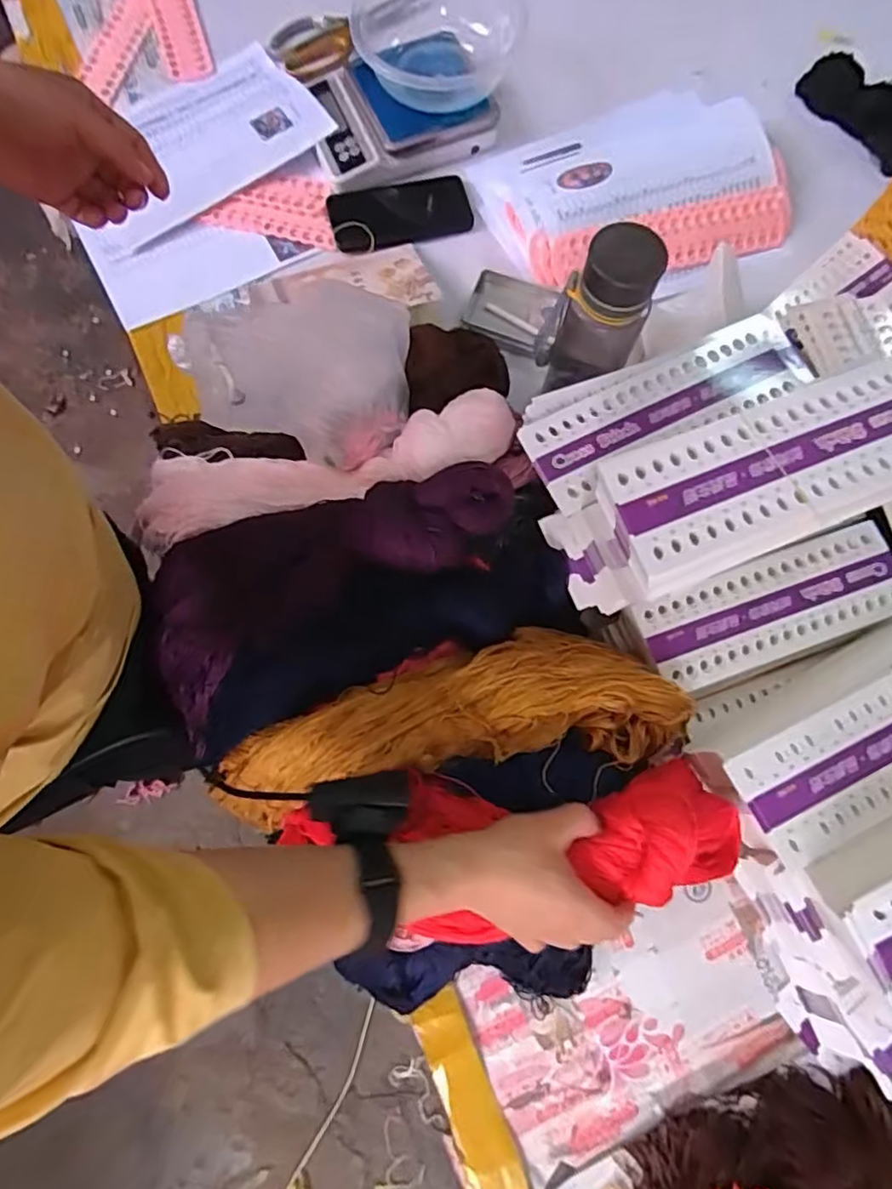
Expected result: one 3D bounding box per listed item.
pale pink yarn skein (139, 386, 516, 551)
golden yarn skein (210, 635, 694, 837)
[{"bbox_3d":[-0.118,-0.112,0.570,0.357,0.088,0.105,-6,76,-2],"label":"pale pink yarn skein"},{"bbox_3d":[-0.003,0.106,0.511,0.396,0.084,0.121,-9,76,-3],"label":"golden yarn skein"}]

